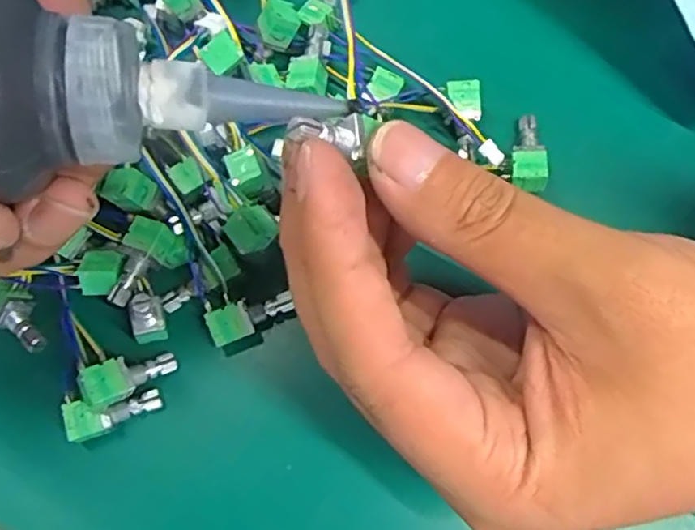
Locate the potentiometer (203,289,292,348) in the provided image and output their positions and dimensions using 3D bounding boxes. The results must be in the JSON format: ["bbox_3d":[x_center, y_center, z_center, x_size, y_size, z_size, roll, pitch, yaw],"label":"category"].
[{"bbox_3d":[-0.031,0.015,0.194,0.027,0.006,0.014,-18,74,-17],"label":"potentiometer"}]

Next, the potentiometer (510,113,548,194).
[{"bbox_3d":[0.062,-0.040,0.211,0.011,0.007,0.028,5,57,3],"label":"potentiometer"}]

